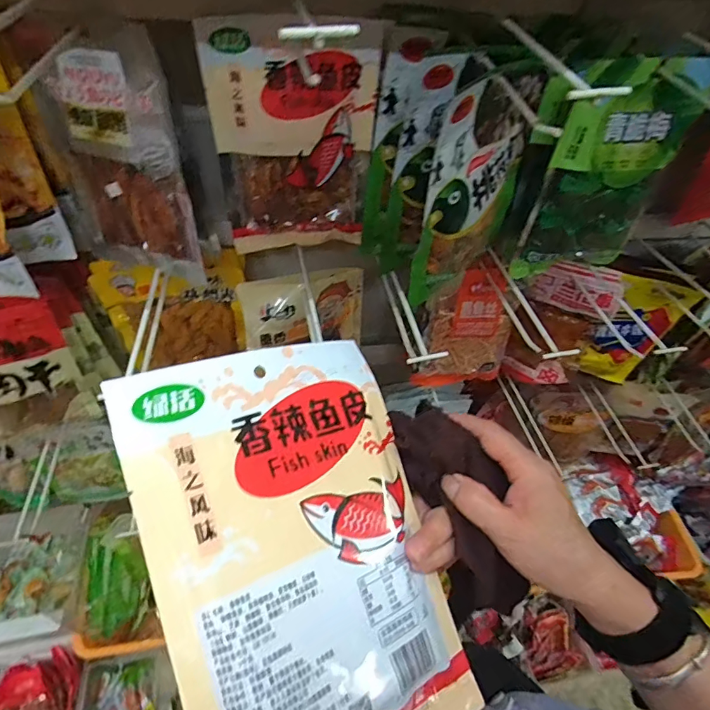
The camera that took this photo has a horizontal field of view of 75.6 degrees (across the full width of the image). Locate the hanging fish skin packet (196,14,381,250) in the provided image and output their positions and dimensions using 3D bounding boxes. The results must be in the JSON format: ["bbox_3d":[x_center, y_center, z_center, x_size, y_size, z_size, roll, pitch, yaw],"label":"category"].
[{"bbox_3d":[-0.064,-0.227,0.506,0.171,0.239,0.030,-3,48,-8],"label":"hanging fish skin packet"}]

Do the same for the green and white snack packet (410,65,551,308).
[{"bbox_3d":[0.131,-0.179,0.490,0.029,0.210,0.163,33,53,23],"label":"green and white snack packet"}]

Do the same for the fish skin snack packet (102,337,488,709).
[{"bbox_3d":[-0.025,0.112,0.267,0.167,0.017,0.246,-11,75,-34],"label":"fish skin snack packet"}]

